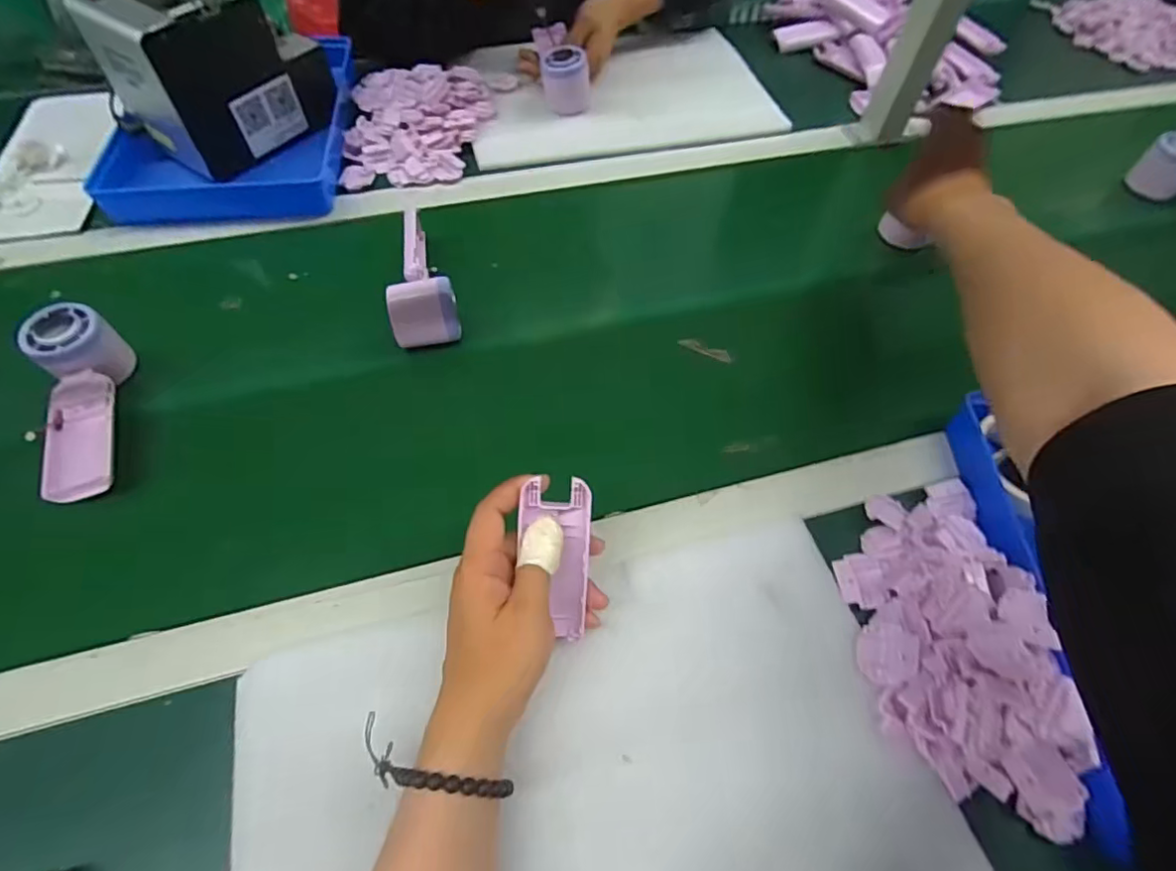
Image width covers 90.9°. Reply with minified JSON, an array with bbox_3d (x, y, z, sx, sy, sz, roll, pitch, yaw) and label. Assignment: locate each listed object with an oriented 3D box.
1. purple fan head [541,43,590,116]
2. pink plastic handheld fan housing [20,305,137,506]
[{"bbox_3d":[-0.026,-0.431,0.704,0.056,0.048,0.048,3,58,-1],"label":"purple fan head"},{"bbox_3d":[-0.395,-0.026,0.448,0.054,0.050,0.166,-16,60,-12],"label":"pink plastic handheld fan housing"}]

